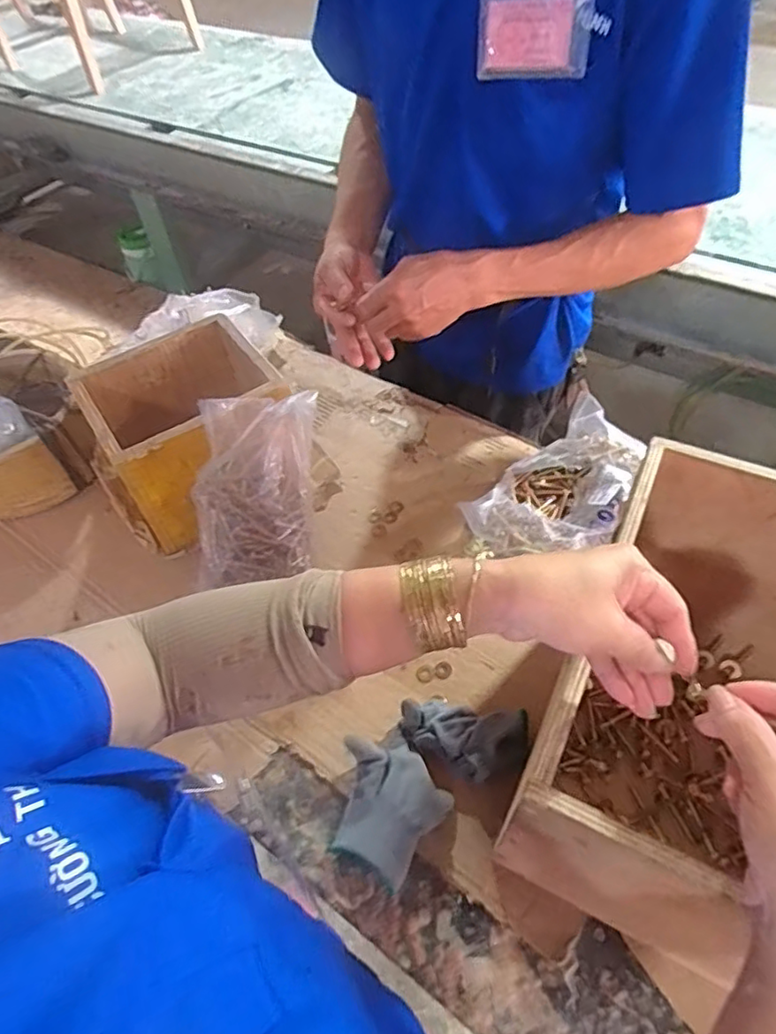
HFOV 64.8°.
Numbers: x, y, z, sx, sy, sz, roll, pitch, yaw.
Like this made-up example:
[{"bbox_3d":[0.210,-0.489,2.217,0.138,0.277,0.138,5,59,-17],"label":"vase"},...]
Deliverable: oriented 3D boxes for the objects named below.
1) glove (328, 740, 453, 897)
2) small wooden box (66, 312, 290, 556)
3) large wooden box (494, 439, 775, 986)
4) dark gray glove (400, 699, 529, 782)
[{"bbox_3d":[-0.003,0.264,0.561,0.102,0.036,0.104,23,57,20],"label":"glove"},{"bbox_3d":[-0.249,-0.101,0.768,0.246,0.169,0.195,-26,55,-16],"label":"small wooden box"},{"bbox_3d":[0.274,0.159,0.484,0.252,0.223,0.321,21,57,19],"label":"large wooden box"},{"bbox_3d":[0.073,0.216,0.588,0.119,0.040,0.061,3,53,6],"label":"dark gray glove"}]

